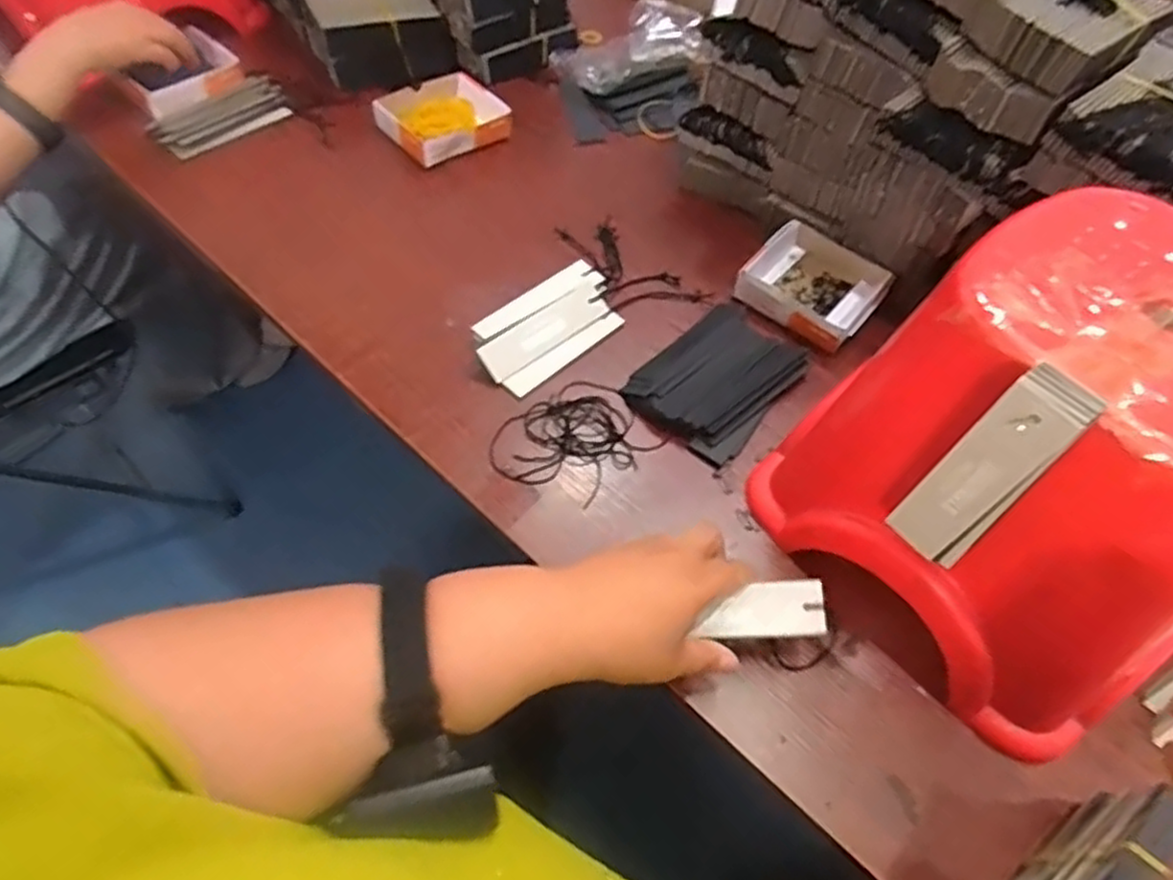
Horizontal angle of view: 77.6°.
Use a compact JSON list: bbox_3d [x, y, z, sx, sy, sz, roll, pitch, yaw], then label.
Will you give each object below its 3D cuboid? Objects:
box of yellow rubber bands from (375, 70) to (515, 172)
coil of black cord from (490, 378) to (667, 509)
[{"bbox_3d":[-0.158,-0.349,0.790,0.119,0.029,0.107,-35,65,-25],"label":"box of yellow rubber bands"},{"bbox_3d":[-0.009,0.001,0.574,0.118,0.004,0.093,-36,65,-26],"label":"coil of black cord"}]

